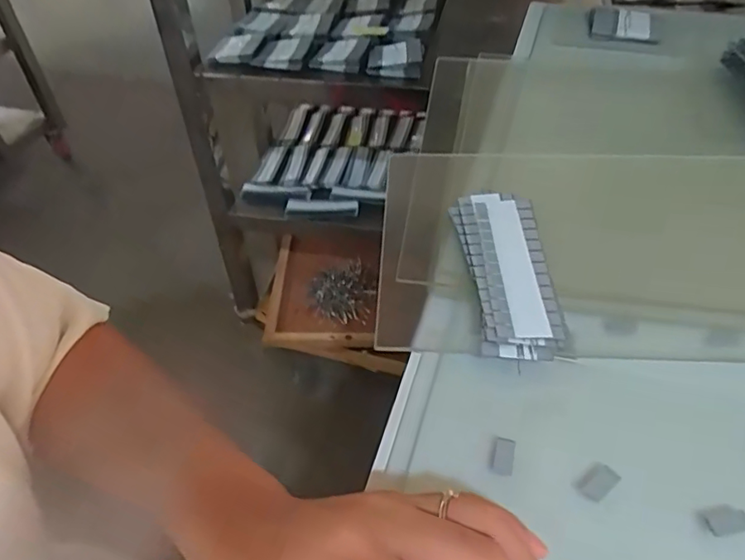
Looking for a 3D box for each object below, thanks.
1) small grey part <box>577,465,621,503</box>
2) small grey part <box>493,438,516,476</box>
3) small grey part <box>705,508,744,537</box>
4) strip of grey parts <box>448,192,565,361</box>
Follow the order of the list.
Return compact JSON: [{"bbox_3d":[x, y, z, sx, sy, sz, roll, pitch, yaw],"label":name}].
[{"bbox_3d":[0.111,0.099,0.274,0.019,0.004,0.011,-28,51,-24],"label":"small grey part"},{"bbox_3d":[0.067,0.089,0.286,0.010,0.004,0.018,11,46,12],"label":"small grey part"},{"bbox_3d":[0.165,0.111,0.259,0.018,0.004,0.011,-7,45,-5],"label":"small grey part"},{"bbox_3d":[0.085,-0.009,0.363,0.052,0.015,0.141,0,45,2],"label":"strip of grey parts"}]

